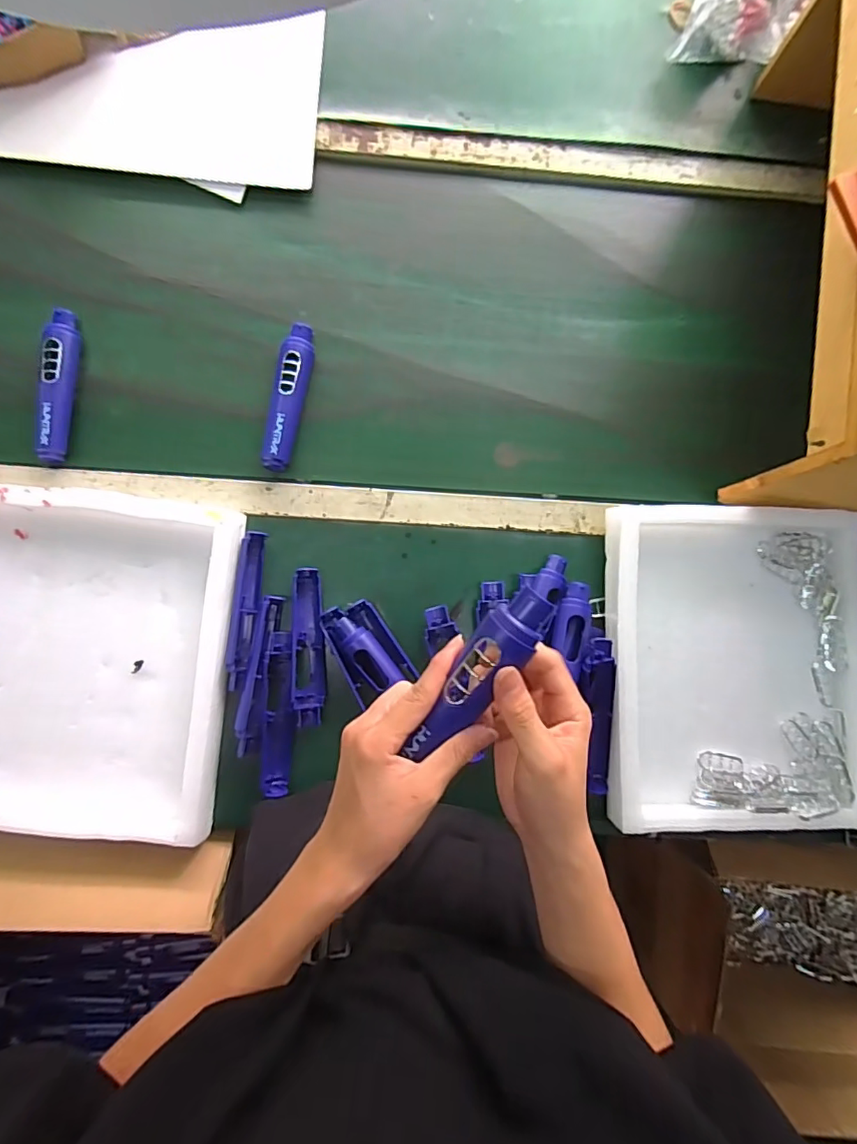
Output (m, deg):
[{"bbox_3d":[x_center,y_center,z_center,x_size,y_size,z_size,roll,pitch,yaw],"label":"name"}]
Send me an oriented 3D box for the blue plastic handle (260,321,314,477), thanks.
[{"bbox_3d":[-0.160,-0.204,0.612,0.036,0.022,0.176,11,85,-4],"label":"blue plastic handle"}]

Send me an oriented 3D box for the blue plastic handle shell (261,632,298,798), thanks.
[{"bbox_3d":[-0.163,0.155,0.580,0.031,0.019,0.174,1,85,-4],"label":"blue plastic handle shell"}]

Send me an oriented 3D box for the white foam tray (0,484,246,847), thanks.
[{"bbox_3d":[-0.366,0.096,0.563,0.299,0.041,0.357,6,85,-4],"label":"white foam tray"}]

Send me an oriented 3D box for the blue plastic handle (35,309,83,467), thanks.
[{"bbox_3d":[-0.414,-0.209,0.593,0.028,0.023,0.170,3,85,-4],"label":"blue plastic handle"}]

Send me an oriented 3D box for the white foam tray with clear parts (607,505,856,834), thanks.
[{"bbox_3d":[0.345,0.104,0.606,0.282,0.063,0.346,0,86,-5],"label":"white foam tray with clear parts"}]

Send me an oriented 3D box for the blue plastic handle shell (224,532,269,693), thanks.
[{"bbox_3d":[-0.197,0.041,0.584,0.029,0.024,0.168,5,85,-4],"label":"blue plastic handle shell"}]

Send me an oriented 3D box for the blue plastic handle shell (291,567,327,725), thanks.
[{"bbox_3d":[-0.134,0.083,0.596,0.033,0.021,0.172,-1,86,-5],"label":"blue plastic handle shell"}]

